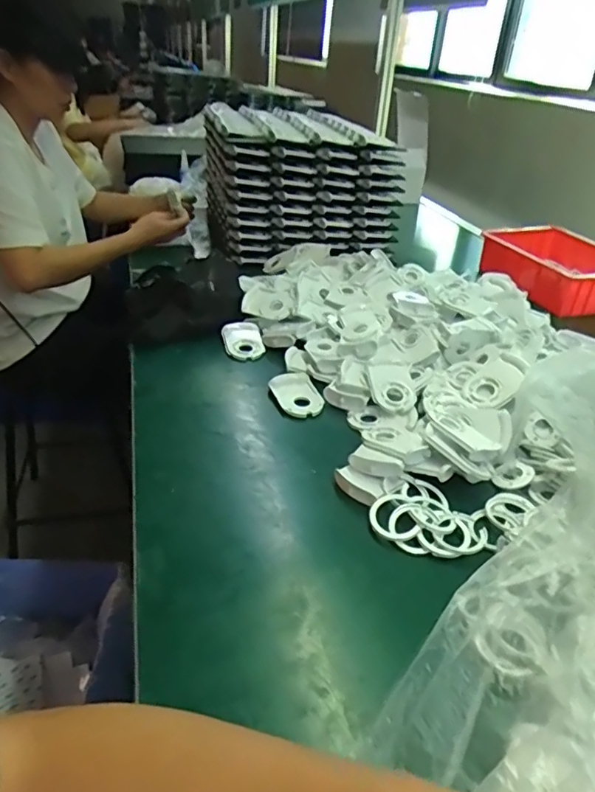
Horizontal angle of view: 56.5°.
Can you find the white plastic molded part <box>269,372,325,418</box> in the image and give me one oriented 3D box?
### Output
[{"bbox_3d":[0.001,-0.003,0.730,0.057,0.019,0.077,-9,35,-20],"label":"white plastic molded part"}]

